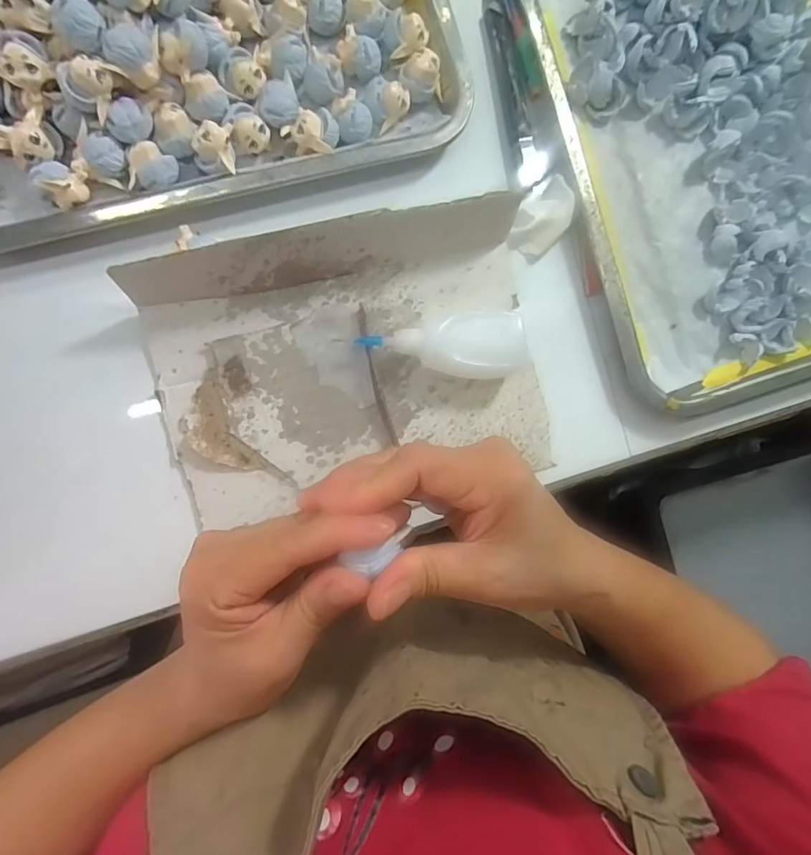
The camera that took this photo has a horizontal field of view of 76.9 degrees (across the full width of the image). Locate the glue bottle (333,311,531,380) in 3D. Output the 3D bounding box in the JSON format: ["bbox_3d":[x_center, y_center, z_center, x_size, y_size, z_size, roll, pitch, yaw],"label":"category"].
[{"bbox_3d":[0.021,-0.048,0.322,0.108,0.028,0.039,-5,90,-10],"label":"glue bottle"}]

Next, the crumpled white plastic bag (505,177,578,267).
[{"bbox_3d":[0.092,-0.141,0.342,0.034,0.015,0.054,43,83,-7],"label":"crumpled white plastic bag"}]

